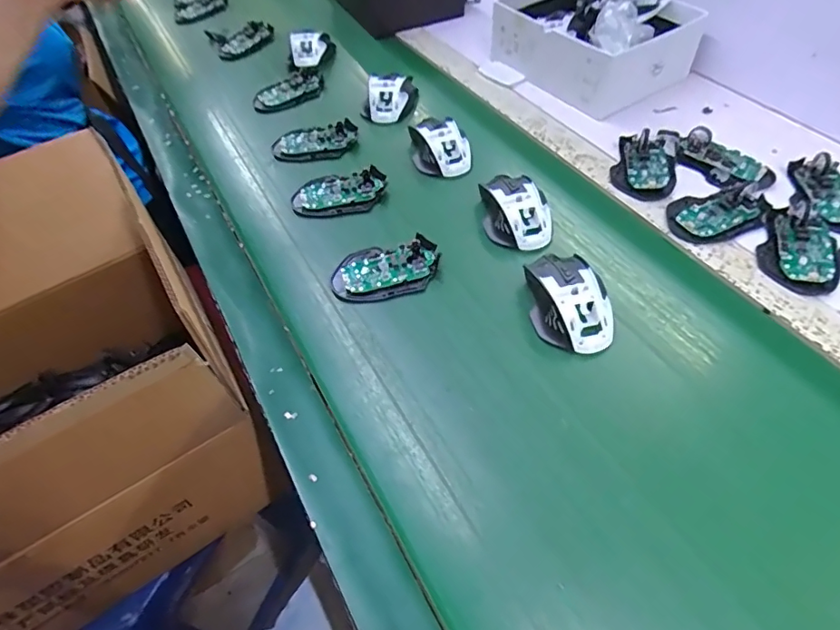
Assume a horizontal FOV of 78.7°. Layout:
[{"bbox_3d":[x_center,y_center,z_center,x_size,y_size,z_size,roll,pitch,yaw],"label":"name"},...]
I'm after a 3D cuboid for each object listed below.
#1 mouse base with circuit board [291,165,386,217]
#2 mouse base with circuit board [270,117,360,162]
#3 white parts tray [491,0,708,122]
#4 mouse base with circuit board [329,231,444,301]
[{"bbox_3d":[-0.101,-0.147,0.628,0.114,0.019,0.064,-9,51,-2],"label":"mouse base with circuit board"},{"bbox_3d":[-0.145,-0.237,0.702,0.115,0.021,0.053,-7,51,0],"label":"mouse base with circuit board"},{"bbox_3d":[0.251,-0.414,0.763,0.212,0.097,0.263,-30,55,-18],"label":"white parts tray"},{"bbox_3d":[-0.037,-0.050,0.546,0.113,0.016,0.068,-10,51,-3],"label":"mouse base with circuit board"}]

